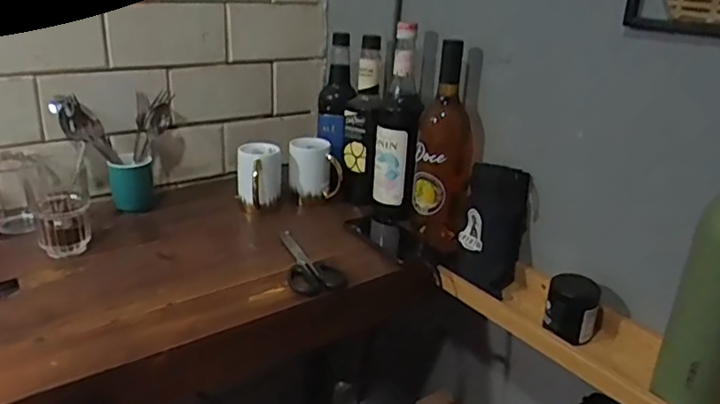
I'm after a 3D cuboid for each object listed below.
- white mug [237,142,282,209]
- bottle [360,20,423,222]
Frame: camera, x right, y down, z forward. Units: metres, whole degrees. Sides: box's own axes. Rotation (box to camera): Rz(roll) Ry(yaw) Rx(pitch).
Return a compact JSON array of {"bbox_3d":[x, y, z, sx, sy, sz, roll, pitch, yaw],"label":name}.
[{"bbox_3d":[-0.160,-0.033,0.910,0.069,0.103,0.070,0,23,-9],"label":"white mug"},{"bbox_3d":[0.052,-0.111,0.908,0.072,0.303,0.090,2,22,-4],"label":"bottle"}]

